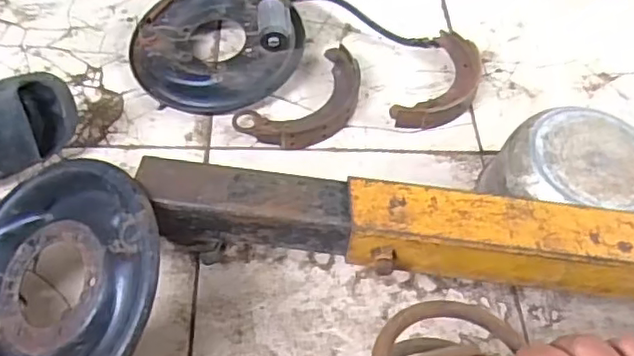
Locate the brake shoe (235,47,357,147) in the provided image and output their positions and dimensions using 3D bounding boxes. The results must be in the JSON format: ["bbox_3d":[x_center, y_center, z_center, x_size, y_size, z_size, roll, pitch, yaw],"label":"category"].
[{"bbox_3d":[-0.011,-0.113,0.951,0.224,0.030,0.124,-36,65,-25],"label":"brake shoe"}]

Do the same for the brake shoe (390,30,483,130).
[{"bbox_3d":[0.207,-0.155,0.993,0.102,0.039,0.230,26,58,13],"label":"brake shoe"}]

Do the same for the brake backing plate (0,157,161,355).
[{"bbox_3d":[-0.275,0.113,0.662,0.263,0.035,0.263,-8,68,22],"label":"brake backing plate"}]

